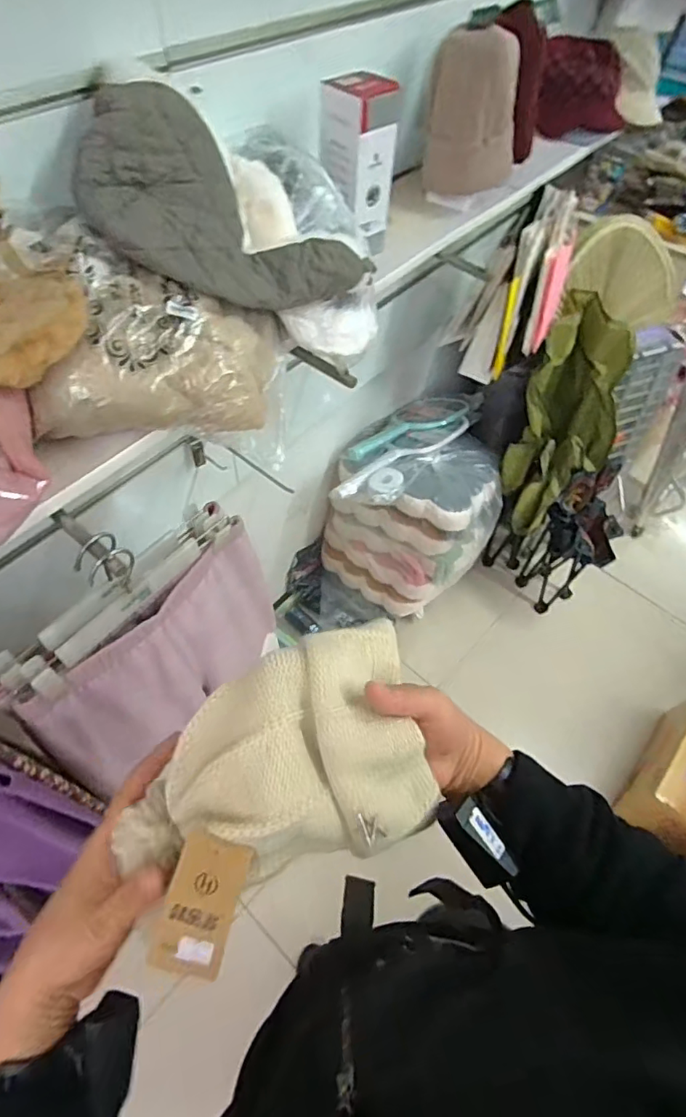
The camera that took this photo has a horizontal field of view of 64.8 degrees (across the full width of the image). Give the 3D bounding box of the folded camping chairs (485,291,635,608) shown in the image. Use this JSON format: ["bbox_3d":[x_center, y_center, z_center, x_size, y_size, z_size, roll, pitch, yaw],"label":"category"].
[{"bbox_3d":[0.658,-0.233,1.613,0.178,0.884,0.450,-39,66,-25],"label":"folded camping chairs"}]

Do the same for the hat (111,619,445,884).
[{"bbox_3d":[-0.049,0.155,0.388,0.238,0.093,0.136,-20,59,-16],"label":"hat"}]

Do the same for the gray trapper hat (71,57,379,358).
[{"bbox_3d":[-0.105,-0.389,0.644,0.377,0.117,0.211,24,50,-28],"label":"gray trapper hat"}]

